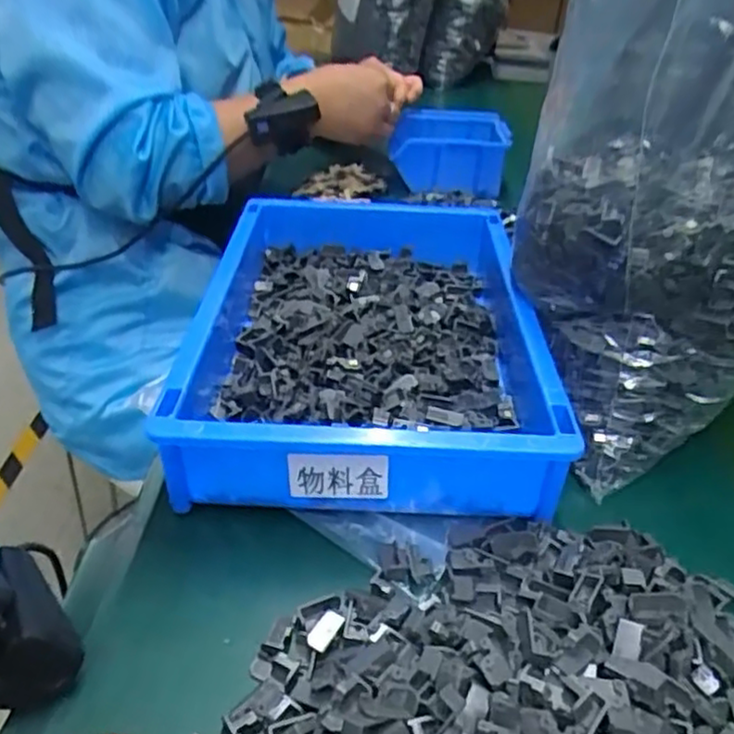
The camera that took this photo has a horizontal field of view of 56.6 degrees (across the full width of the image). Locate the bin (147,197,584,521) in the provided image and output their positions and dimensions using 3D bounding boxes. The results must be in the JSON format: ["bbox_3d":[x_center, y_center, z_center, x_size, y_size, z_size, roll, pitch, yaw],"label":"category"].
[{"bbox_3d":[0.001,-0.027,0.465,0.208,0.070,0.314,5,35,-1],"label":"bin"}]

